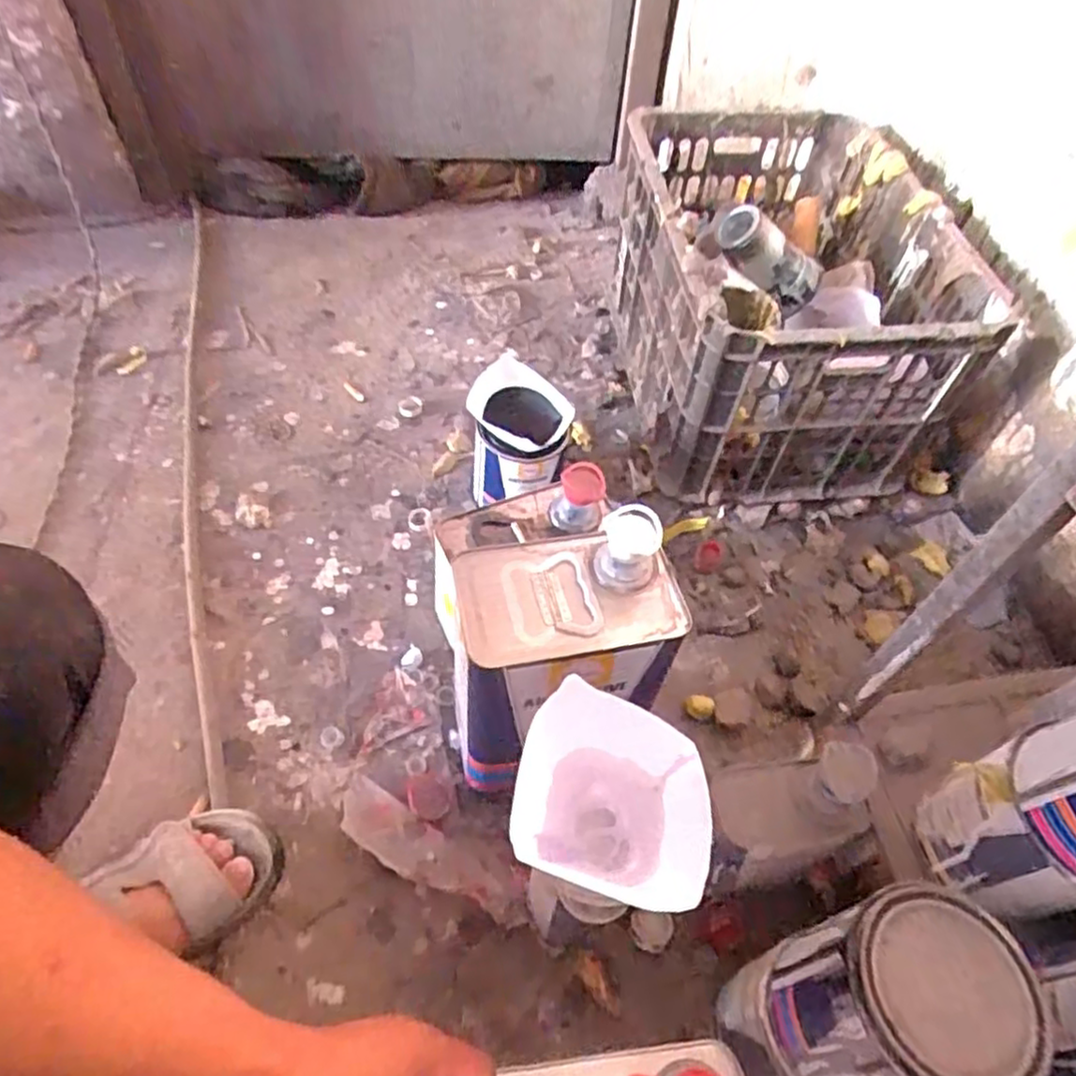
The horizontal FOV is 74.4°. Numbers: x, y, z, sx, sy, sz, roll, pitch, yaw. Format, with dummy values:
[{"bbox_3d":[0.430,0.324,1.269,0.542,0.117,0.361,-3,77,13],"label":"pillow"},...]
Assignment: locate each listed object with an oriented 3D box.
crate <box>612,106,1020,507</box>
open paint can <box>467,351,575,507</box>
[{"bbox_3d":[0.333,-0.311,0.938,0.394,0.276,0.488,-3,54,-4],"label":"crate"},{"bbox_3d":[-0.020,-0.105,0.840,0.112,0.155,0.129,9,53,2],"label":"open paint can"}]

